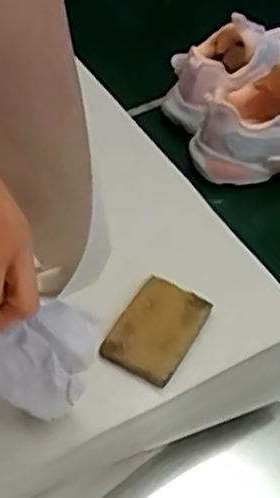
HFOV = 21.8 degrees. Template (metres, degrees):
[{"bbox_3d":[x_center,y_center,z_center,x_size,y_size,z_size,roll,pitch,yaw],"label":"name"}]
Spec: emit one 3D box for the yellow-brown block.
[{"bbox_3d":[0.011,0.054,0.499,0.053,0.009,0.076,25,52,15],"label":"yellow-brown block"}]

